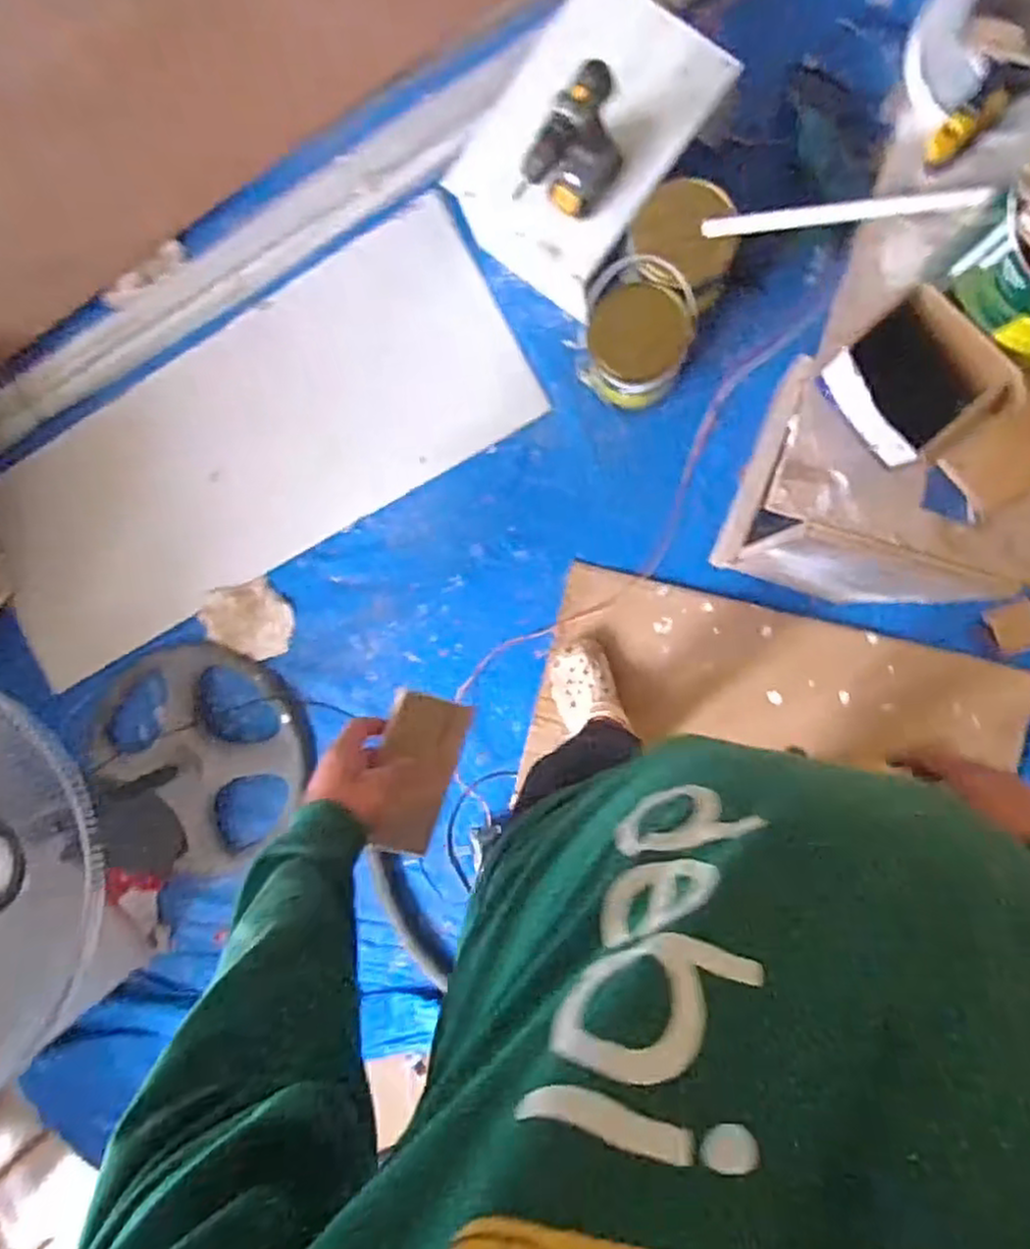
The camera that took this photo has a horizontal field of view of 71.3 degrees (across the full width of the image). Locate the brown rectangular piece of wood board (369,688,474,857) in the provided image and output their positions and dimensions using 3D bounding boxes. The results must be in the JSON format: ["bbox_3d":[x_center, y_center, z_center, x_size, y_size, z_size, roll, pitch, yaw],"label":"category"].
[{"bbox_3d":[-0.091,0.142,0.685,0.084,0.007,0.146,23,73,-36],"label":"brown rectangular piece of wood board"}]

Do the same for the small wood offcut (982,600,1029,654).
[{"bbox_3d":[0.887,0.004,1.269,0.081,0.015,0.088,-21,93,8],"label":"small wood offcut"}]

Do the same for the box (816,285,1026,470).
[{"bbox_3d":[0.382,-0.227,0.684,0.111,0.089,0.145,-39,88,10],"label":"box"}]

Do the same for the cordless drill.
[{"bbox_3d":[0.078,-0.657,1.021,0.082,0.199,0.183,37,99,5],"label":"cordless drill"}]

